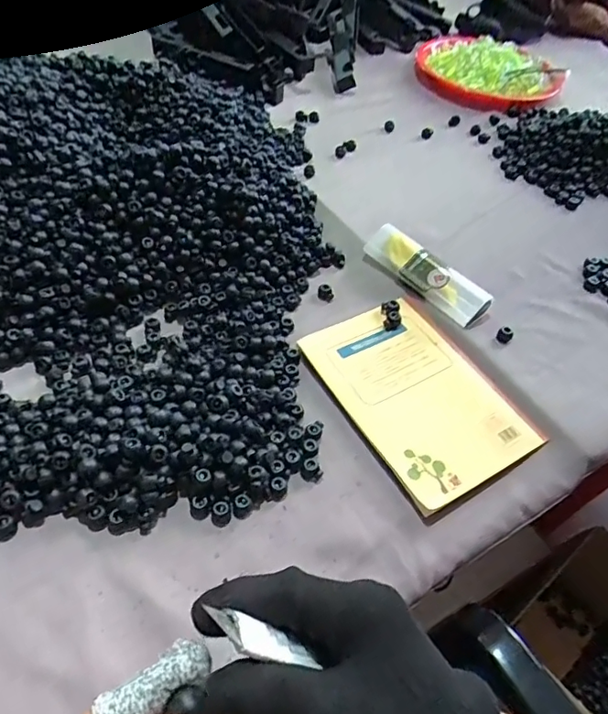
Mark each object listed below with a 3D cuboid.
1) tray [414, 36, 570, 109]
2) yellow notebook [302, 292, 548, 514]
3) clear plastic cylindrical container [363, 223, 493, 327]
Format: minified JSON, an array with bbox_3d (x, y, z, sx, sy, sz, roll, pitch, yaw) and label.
[{"bbox_3d":[0.324,-0.511,0.933,0.245,0.046,0.208,13,51,7],"label":"tray"},{"bbox_3d":[0.105,0.031,0.494,0.138,0.010,0.201,-23,55,-21],"label":"yellow notebook"},{"bbox_3d":[0.129,-0.089,0.576,0.038,0.035,0.157,-31,59,-26],"label":"clear plastic cylindrical container"}]

